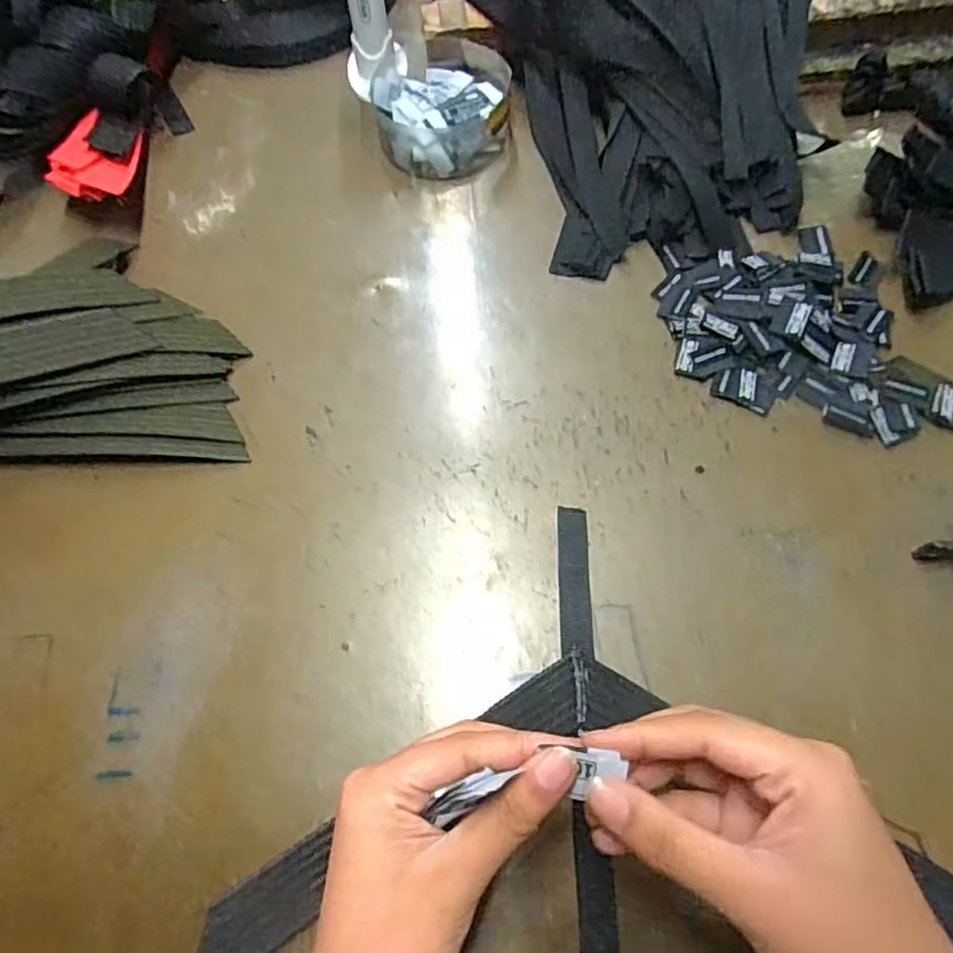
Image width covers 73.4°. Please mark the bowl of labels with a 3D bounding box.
[{"bbox_3d":[-0.024,-0.272,0.471,0.097,0.034,0.107,2,67,4],"label":"bowl of labels"}]

